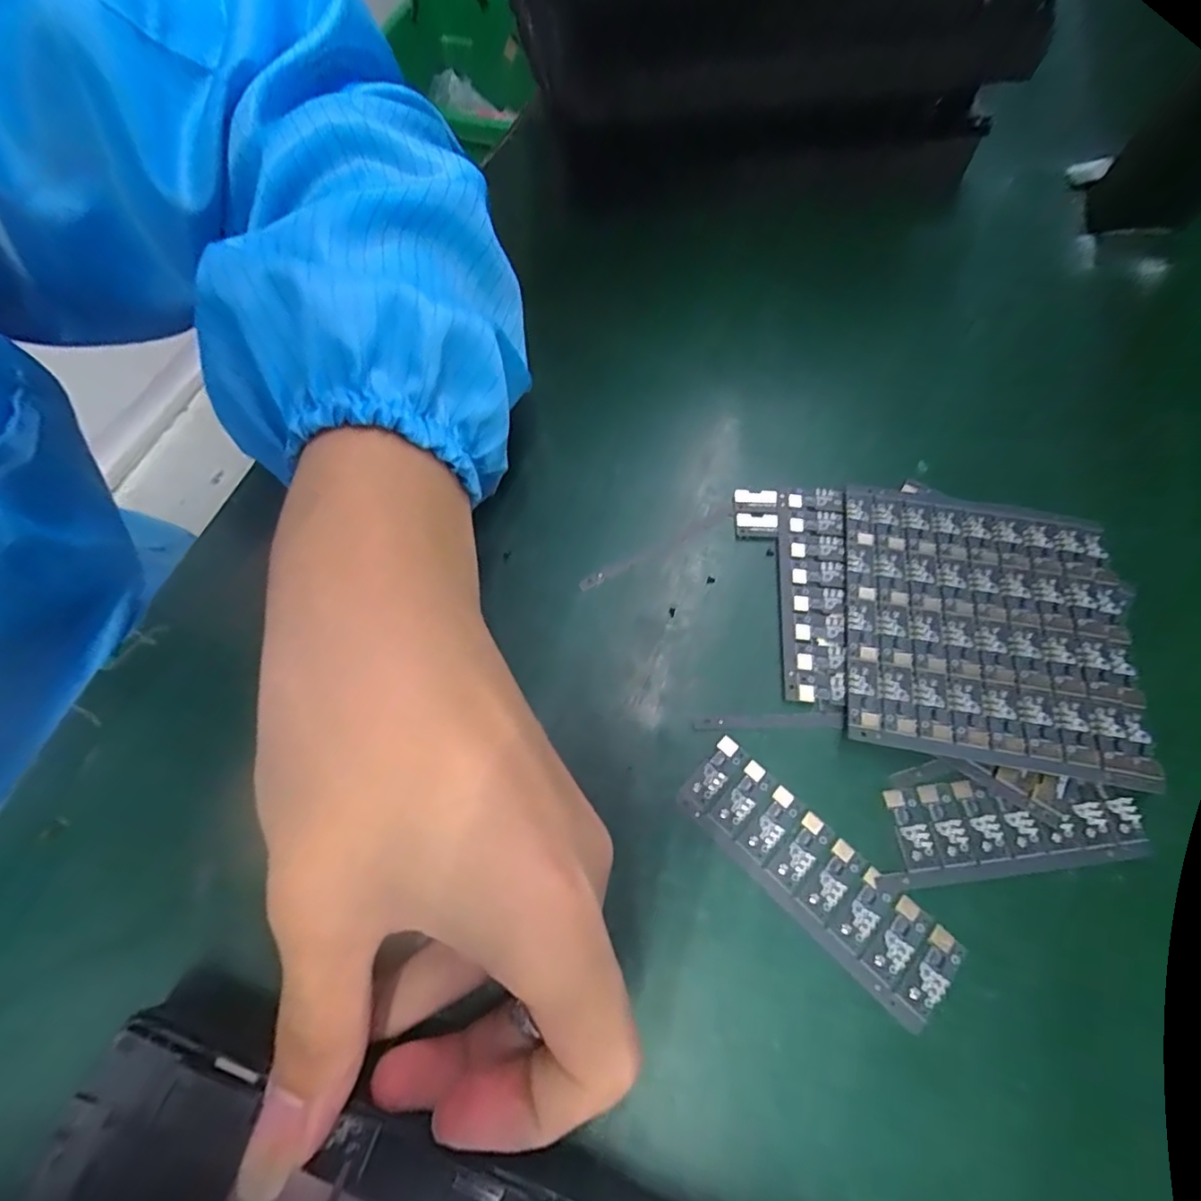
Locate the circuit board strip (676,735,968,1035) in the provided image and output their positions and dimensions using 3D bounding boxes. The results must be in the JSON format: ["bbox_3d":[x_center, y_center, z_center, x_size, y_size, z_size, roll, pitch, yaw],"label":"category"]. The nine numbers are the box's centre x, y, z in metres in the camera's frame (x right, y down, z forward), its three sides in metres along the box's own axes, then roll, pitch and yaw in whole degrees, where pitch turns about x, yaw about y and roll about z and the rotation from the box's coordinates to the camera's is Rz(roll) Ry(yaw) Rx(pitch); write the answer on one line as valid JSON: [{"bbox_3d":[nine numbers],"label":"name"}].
[{"bbox_3d":[0.070,0.089,0.190,0.096,0.004,0.029,41,72,17],"label":"circuit board strip"}]

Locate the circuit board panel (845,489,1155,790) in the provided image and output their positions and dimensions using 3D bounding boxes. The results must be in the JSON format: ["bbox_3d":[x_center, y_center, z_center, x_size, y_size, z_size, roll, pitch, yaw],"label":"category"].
[{"bbox_3d":[0.149,0.009,0.224,0.106,0.007,0.106,9,66,4],"label":"circuit board panel"}]

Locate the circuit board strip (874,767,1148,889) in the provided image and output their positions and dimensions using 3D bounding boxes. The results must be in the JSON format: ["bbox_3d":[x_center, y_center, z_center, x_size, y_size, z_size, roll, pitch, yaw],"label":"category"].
[{"bbox_3d":[0.138,0.075,0.197,0.091,0.004,0.029,-6,66,-2],"label":"circuit board strip"}]

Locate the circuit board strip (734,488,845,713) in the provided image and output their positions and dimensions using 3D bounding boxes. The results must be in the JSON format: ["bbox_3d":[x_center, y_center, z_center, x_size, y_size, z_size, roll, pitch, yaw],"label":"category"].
[{"bbox_3d":[0.077,-0.005,0.232,0.042,0.004,0.094,5,66,3],"label":"circuit board strip"}]

